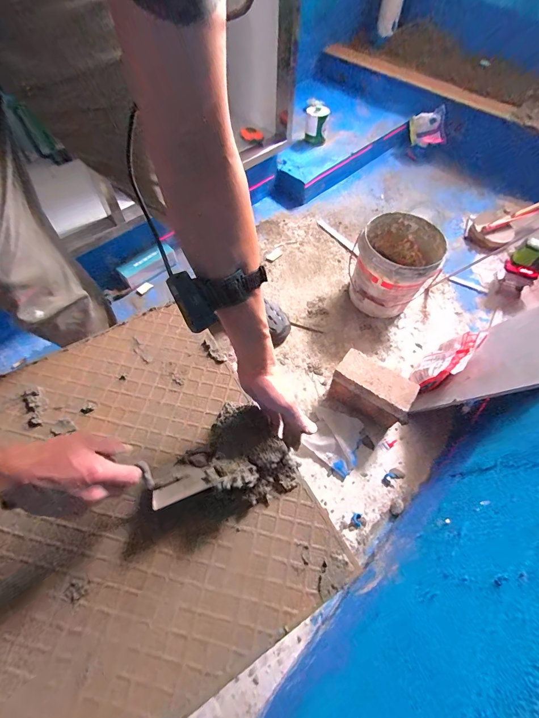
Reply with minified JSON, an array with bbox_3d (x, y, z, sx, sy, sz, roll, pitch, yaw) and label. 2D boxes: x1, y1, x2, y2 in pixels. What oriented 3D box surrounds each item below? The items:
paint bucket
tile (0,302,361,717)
[{"bbox_3d":[0.394,-0.293,1.030,0.233,0.242,0.255,0,59,-1],"label":"paint bucket"},{"bbox_3d":[-0.268,0.209,0.458,0.579,0.017,0.540,-28,66,-17],"label":"tile"}]

